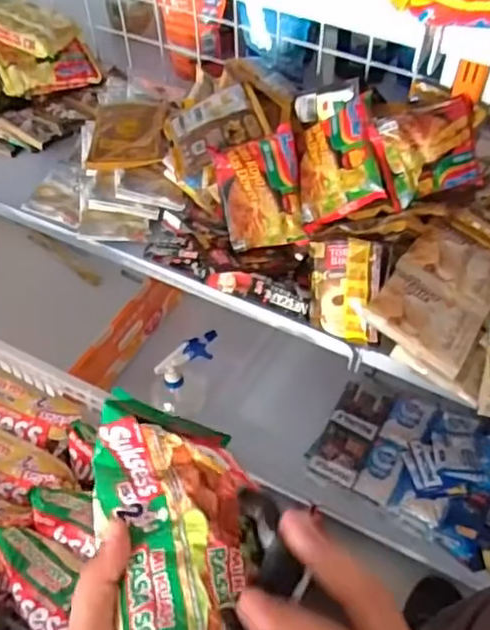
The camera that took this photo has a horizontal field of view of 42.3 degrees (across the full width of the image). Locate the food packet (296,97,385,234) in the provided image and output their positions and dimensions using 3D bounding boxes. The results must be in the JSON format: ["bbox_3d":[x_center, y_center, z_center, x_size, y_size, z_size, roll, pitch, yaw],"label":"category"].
[{"bbox_3d":[0.101,-0.176,0.721,0.097,0.023,0.138,-19,64,33],"label":"food packet"}]

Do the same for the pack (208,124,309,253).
[{"bbox_3d":[0.020,-0.143,0.734,0.095,0.016,0.129,-13,89,2],"label":"pack"}]

